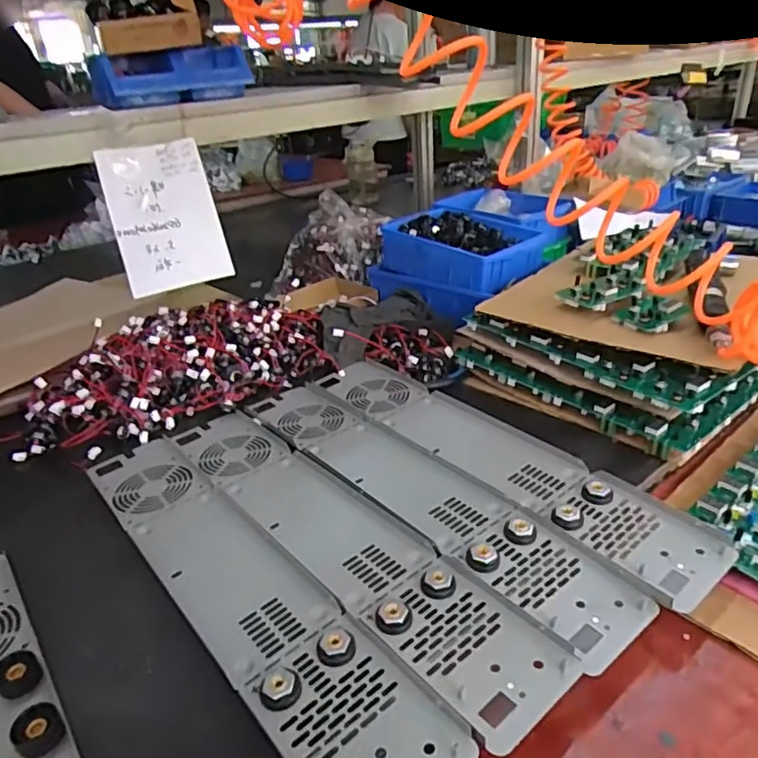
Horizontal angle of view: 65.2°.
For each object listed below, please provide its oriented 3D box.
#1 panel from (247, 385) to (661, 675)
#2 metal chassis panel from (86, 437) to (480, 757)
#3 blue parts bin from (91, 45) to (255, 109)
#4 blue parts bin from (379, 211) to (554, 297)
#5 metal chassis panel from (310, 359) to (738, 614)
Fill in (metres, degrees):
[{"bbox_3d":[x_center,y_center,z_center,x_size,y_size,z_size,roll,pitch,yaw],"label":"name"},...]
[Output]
[{"bbox_3d":[0.026,0.107,0.650,0.108,0.015,0.539,-27,36,-32],"label":"panel"},{"bbox_3d":[-0.140,0.176,0.547,0.100,0.013,0.539,-27,36,-32],"label":"metal chassis panel"},{"bbox_3d":[-0.302,-0.447,0.881,0.224,0.070,0.083,-29,37,-34],"label":"blue parts bin"},{"bbox_3d":[0.149,-0.231,1.034,0.189,0.075,0.252,-29,37,-34],"label":"blue parts bin"},{"bbox_3d":[0.119,0.077,0.697,0.107,0.012,0.543,-26,35,-30],"label":"metal chassis panel"}]

